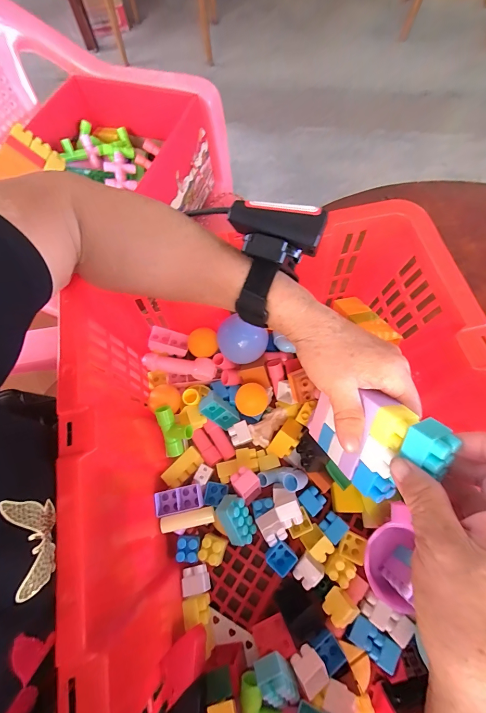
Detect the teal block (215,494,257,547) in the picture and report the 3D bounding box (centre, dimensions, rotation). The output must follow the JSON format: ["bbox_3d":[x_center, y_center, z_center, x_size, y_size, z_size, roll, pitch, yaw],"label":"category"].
[{"bbox_3d":[-0.007,0.169,0.320,0.028,0.019,0.046,-35,105,-45],"label":"teal block"}]

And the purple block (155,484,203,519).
[{"bbox_3d":[-0.069,0.156,0.335,0.049,0.017,0.025,-11,70,-3],"label":"purple block"}]

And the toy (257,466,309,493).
[{"bbox_3d":[0.043,0.133,0.337,0.050,0.026,0.022,-14,62,42],"label":"toy"}]

